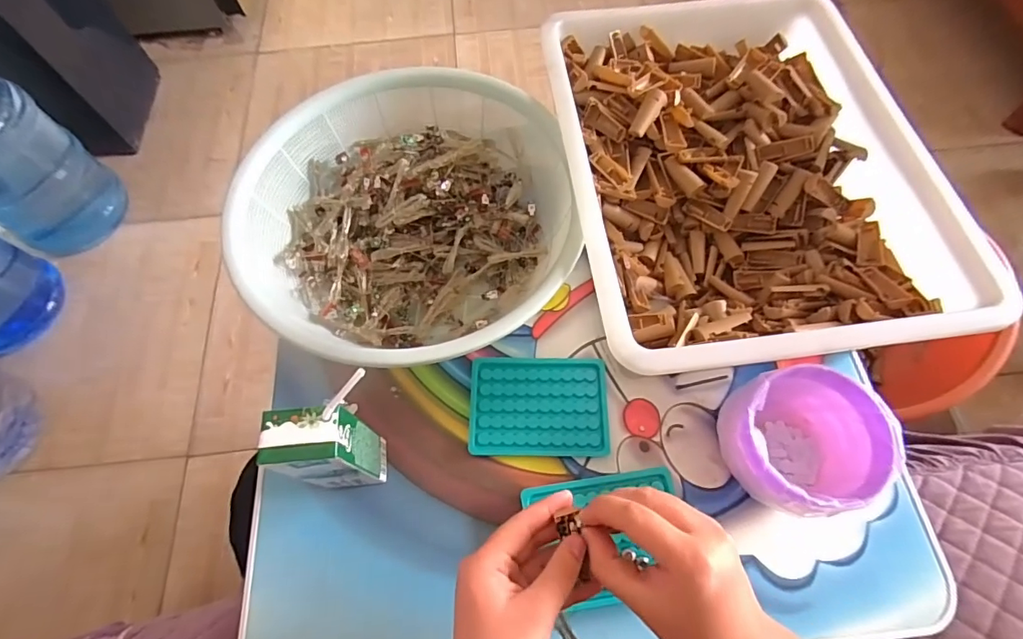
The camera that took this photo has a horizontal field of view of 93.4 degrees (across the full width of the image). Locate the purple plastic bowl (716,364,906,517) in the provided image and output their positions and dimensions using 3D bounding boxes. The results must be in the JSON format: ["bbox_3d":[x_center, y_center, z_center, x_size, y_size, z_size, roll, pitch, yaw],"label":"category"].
[{"bbox_3d":[0.241,0.106,0.414,0.109,0.089,0.106,0,67,1],"label":"purple plastic bowl"}]

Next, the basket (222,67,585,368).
[{"bbox_3d":[-0.098,-0.096,0.488,0.303,0.108,0.308,0,67,1],"label":"basket"}]

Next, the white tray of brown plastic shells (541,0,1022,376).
[{"bbox_3d":[0.210,-0.144,0.489,0.313,0.107,0.403,-7,67,-2],"label":"white tray of brown plastic shells"}]

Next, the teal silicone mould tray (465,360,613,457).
[{"bbox_3d":[0.027,0.083,0.466,0.130,0.010,0.094,0,67,1],"label":"teal silicone mould tray"}]

